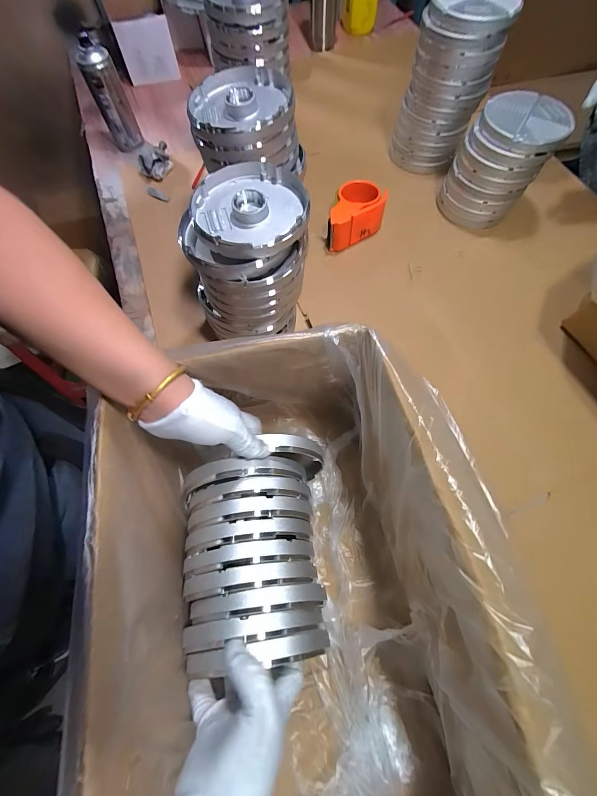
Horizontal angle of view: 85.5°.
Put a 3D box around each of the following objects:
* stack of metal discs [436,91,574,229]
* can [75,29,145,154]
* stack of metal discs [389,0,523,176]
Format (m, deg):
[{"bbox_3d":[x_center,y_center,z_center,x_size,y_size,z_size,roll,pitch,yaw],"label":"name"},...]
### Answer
[{"bbox_3d":[0.354,-0.416,0.580,0.142,0.154,0.126,35,72,14],"label":"stack of metal discs"},{"bbox_3d":[-0.393,-0.628,0.675,0.062,0.172,0.062,0,67,1],"label":"can"},{"bbox_3d":[0.272,-0.582,0.610,0.144,0.230,0.126,21,69,9],"label":"stack of metal discs"}]

